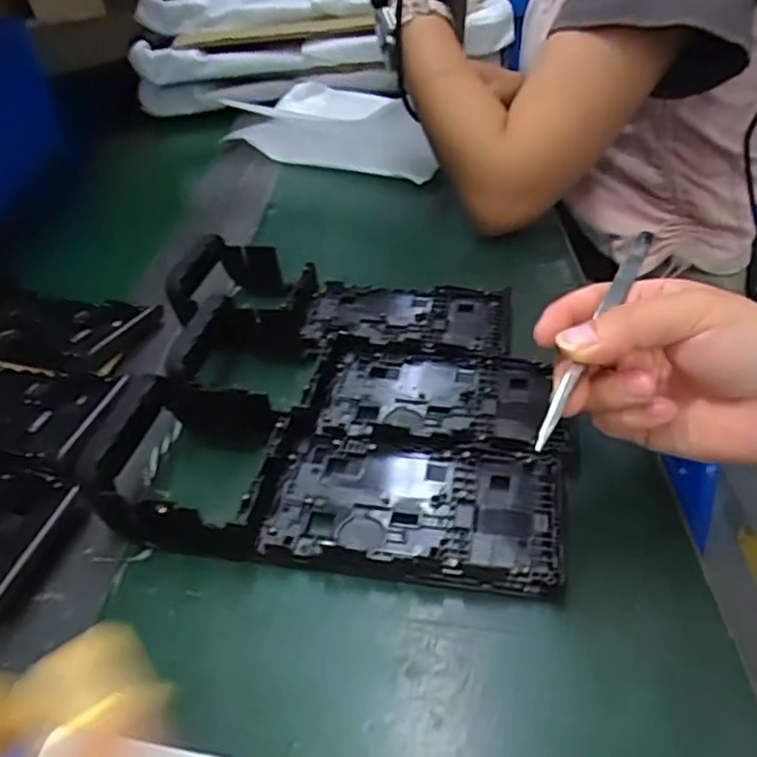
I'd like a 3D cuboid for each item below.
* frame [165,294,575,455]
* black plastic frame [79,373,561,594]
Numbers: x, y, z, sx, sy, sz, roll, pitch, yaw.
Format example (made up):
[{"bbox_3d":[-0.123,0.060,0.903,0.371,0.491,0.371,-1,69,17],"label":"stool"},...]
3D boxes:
[{"bbox_3d":[-0.010,-0.010,0.365,0.214,0.047,0.092,3,40,12],"label":"frame"},{"bbox_3d":[-0.024,0.044,0.303,0.216,0.050,0.085,2,40,11],"label":"black plastic frame"}]

